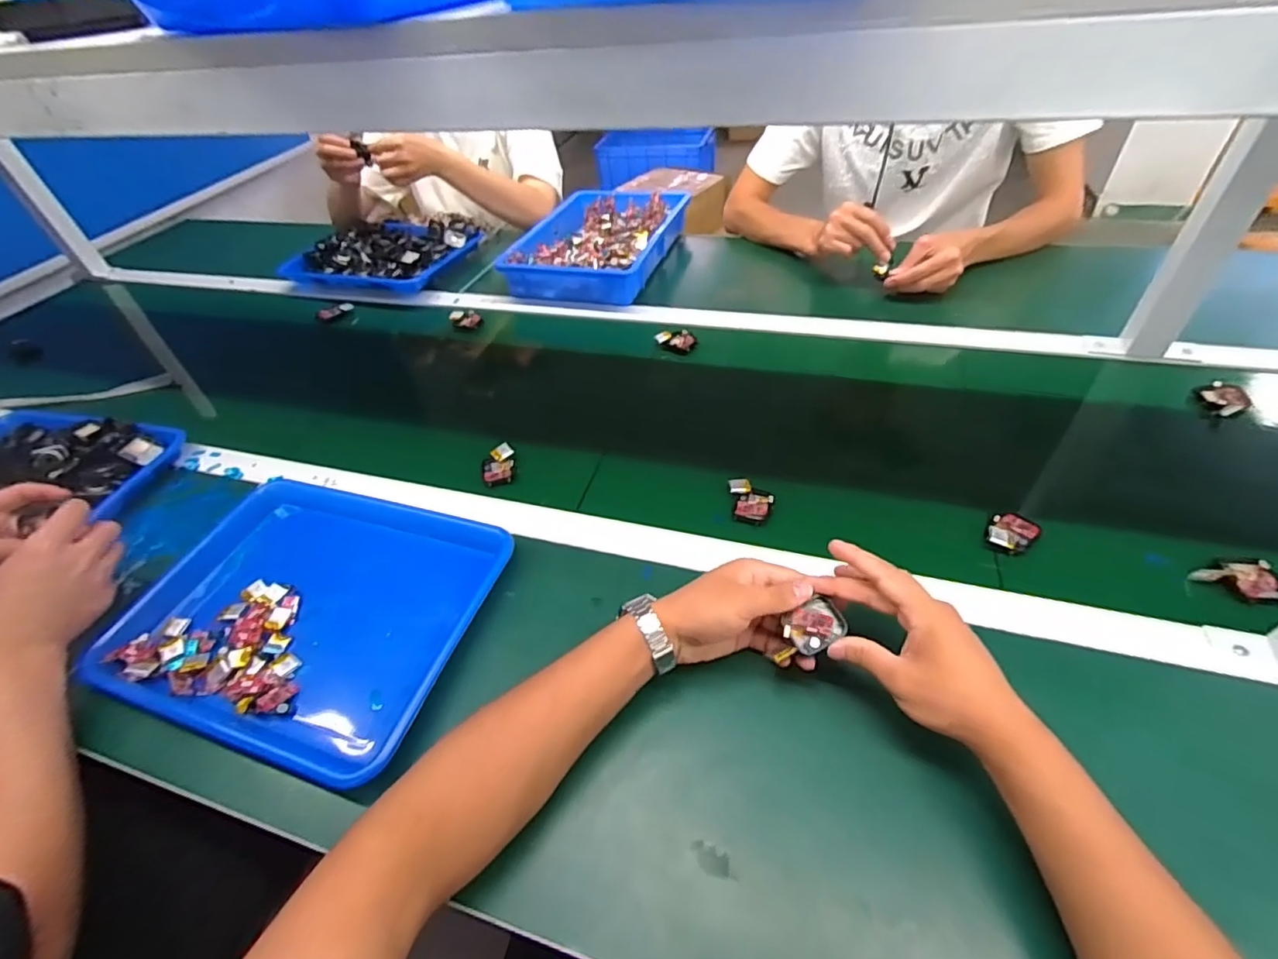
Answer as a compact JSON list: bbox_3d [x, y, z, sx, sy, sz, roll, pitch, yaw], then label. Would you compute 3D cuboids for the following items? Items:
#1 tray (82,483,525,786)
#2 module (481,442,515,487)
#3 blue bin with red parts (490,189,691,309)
[{"bbox_3d":[-0.310,0.121,0.557,0.338,0.045,0.262,11,49,17],"label":"tray"},{"bbox_3d":[-0.167,-0.018,0.669,0.037,0.020,0.050,-11,47,-3],"label":"module"},{"bbox_3d":[-0.068,-0.439,1.041,0.248,0.059,0.363,12,49,17],"label":"blue bin with red parts"}]

